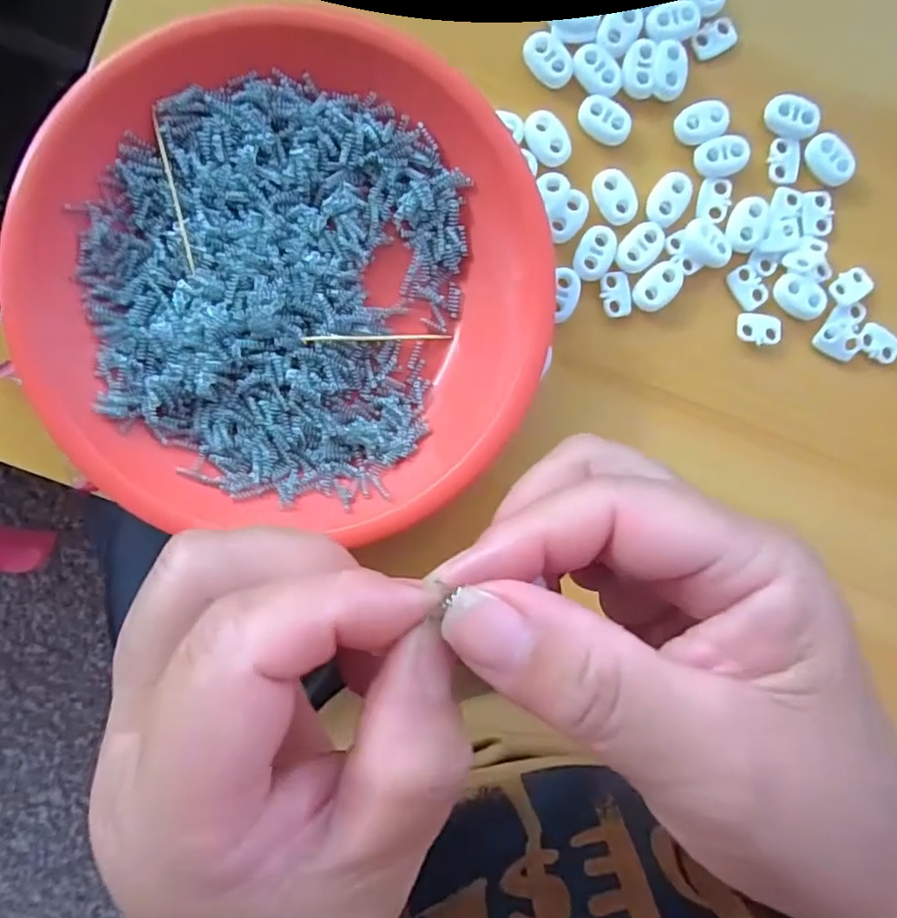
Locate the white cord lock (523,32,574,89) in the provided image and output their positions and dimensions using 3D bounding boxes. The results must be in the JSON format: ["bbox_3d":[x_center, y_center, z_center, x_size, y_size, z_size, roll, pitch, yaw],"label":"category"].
[{"bbox_3d":[0.041,-0.163,0.242,0.023,0.004,0.015,39,90,-5],"label":"white cord lock"}]

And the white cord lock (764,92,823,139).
[{"bbox_3d":[0.143,-0.142,0.247,0.022,0.007,0.015,18,92,-4],"label":"white cord lock"}]

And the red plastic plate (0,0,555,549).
[{"bbox_3d":[-0.059,-0.068,0.227,0.186,0.025,0.184,0,93,-4],"label":"red plastic plate"}]

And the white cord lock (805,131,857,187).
[{"bbox_3d":[0.159,-0.125,0.248,0.015,0.006,0.022,-28,94,-2],"label":"white cord lock"}]

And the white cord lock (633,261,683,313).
[{"bbox_3d":[0.087,-0.071,0.246,0.014,0.004,0.024,43,90,-5],"label":"white cord lock"}]

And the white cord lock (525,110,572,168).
[{"bbox_3d":[0.041,-0.130,0.241,0.015,0.004,0.023,-30,94,-2],"label":"white cord lock"}]

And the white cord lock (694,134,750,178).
[{"bbox_3d":[0.113,-0.125,0.245,0.021,0.005,0.016,-20,94,-2],"label":"white cord lock"}]

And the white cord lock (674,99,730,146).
[{"bbox_3d":[0.104,-0.138,0.245,0.021,0.005,0.015,-24,94,-2],"label":"white cord lock"}]

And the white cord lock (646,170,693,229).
[{"bbox_3d":[0.091,-0.106,0.244,0.015,0.004,0.024,27,91,-5],"label":"white cord lock"}]

